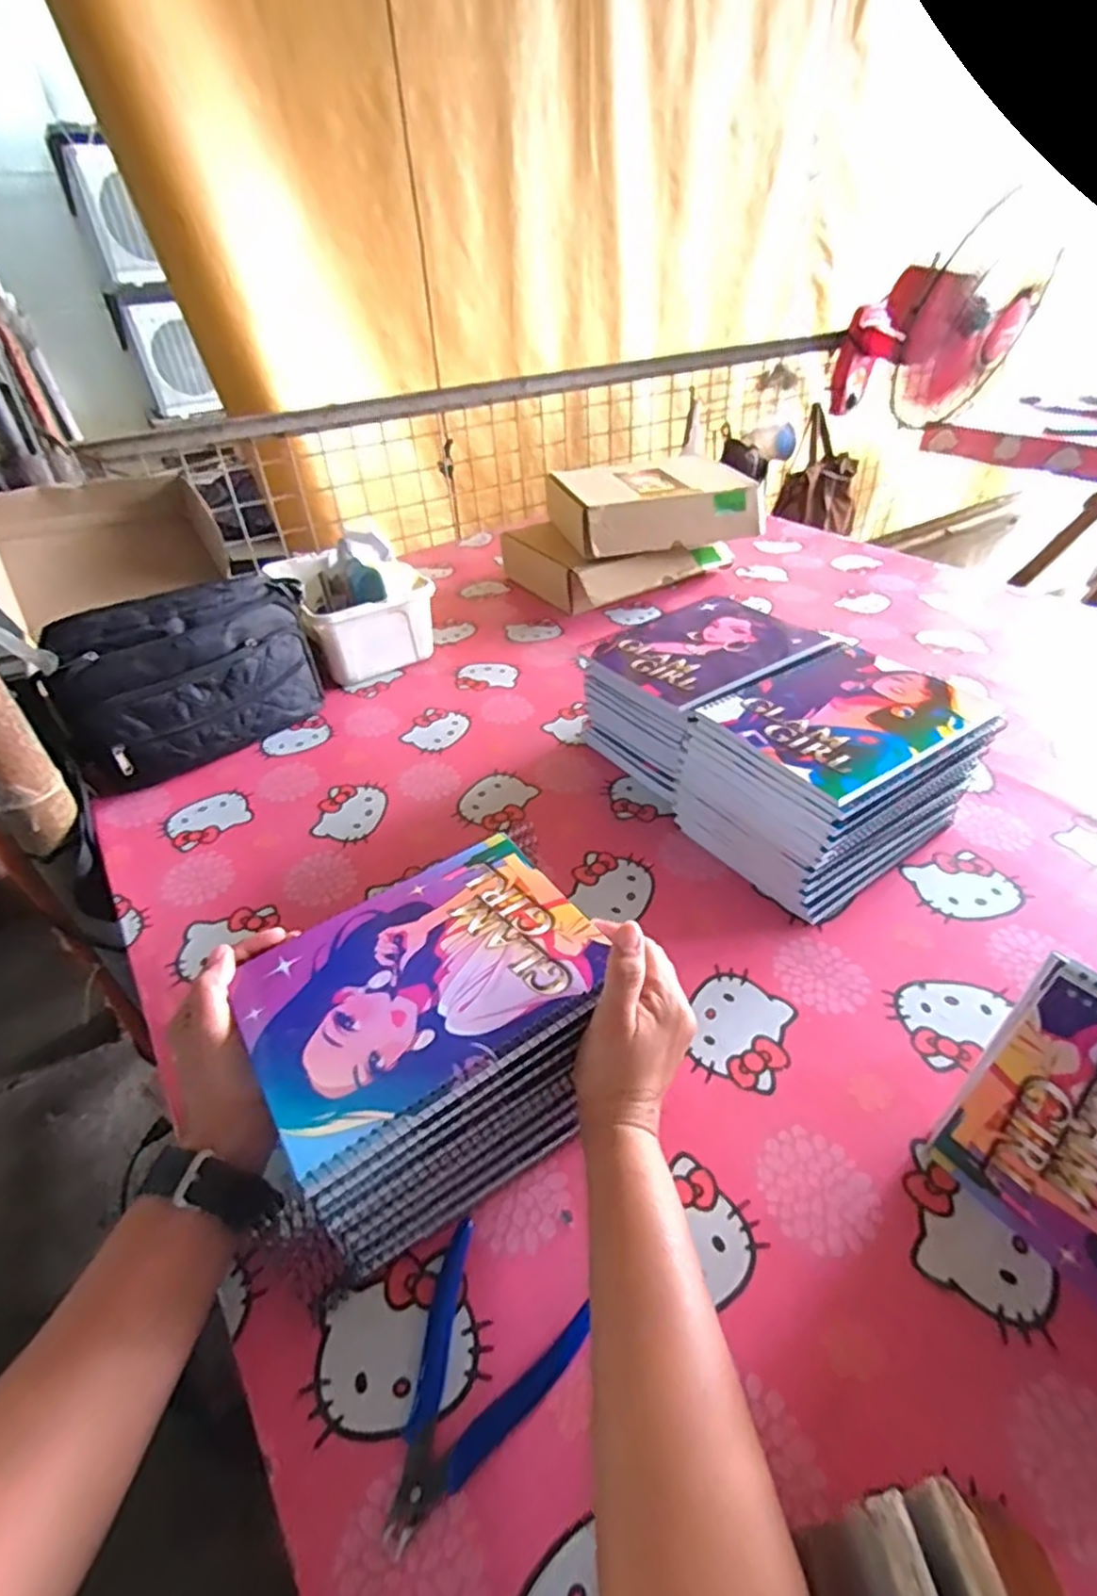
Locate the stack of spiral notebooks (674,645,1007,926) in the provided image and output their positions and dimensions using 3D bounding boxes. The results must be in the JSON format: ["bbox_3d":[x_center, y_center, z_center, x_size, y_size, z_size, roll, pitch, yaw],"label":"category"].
[{"bbox_3d":[0.239,-0.020,0.581,0.196,0.123,0.151,-24,44,-23],"label":"stack of spiral notebooks"}]

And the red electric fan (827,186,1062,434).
[{"bbox_3d":[0.815,-0.996,1.431,0.352,0.382,0.344,12,42,17],"label":"red electric fan"}]

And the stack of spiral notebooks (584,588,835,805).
[{"bbox_3d":[0.153,-0.101,0.693,0.193,0.126,0.164,-23,43,-23],"label":"stack of spiral notebooks"}]

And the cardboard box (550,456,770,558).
[{"bbox_3d":[0.161,-0.453,1.055,0.288,0.083,0.211,-12,40,-11],"label":"cardboard box"}]

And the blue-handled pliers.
[{"bbox_3d":[-0.039,0.288,0.330,0.082,0.011,0.116,17,43,23],"label":"blue-handled pliers"}]

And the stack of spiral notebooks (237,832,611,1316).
[{"bbox_3d":[-0.073,0.145,0.413,0.208,0.098,0.157,-23,43,-23],"label":"stack of spiral notebooks"}]

